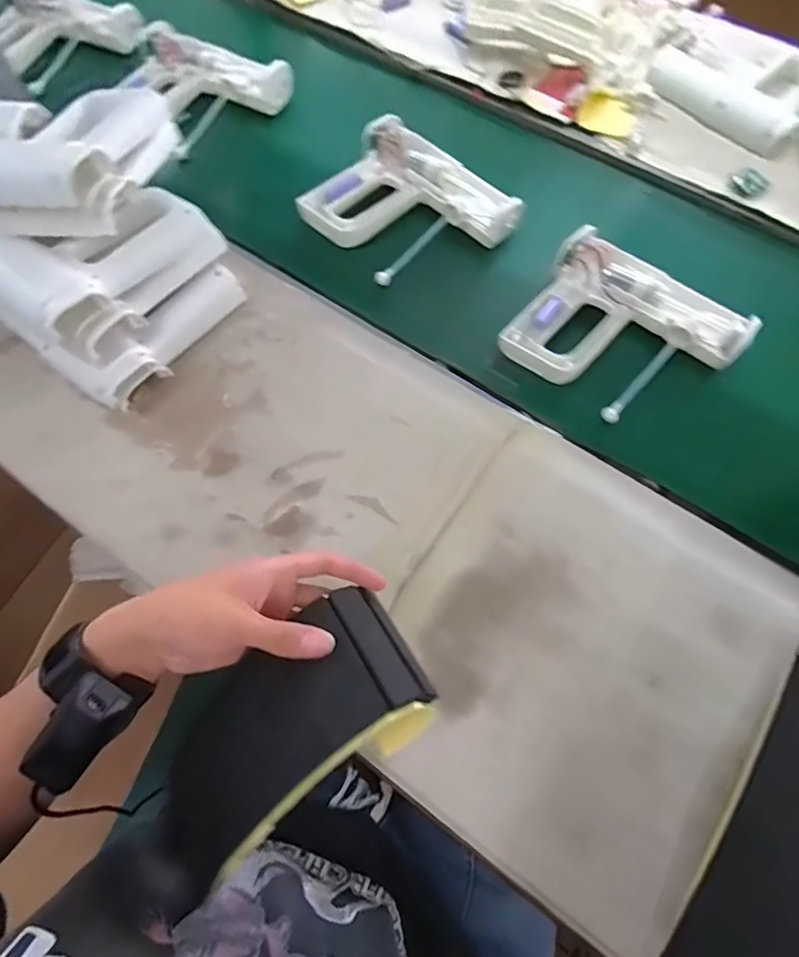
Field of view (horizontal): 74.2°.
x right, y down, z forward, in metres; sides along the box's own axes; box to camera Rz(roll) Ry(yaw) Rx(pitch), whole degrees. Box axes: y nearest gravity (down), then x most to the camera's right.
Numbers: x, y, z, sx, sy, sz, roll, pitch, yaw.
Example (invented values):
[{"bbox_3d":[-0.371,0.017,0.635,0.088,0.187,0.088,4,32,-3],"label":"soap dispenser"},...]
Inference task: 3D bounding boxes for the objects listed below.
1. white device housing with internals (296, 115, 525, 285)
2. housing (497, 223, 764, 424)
[{"bbox_3d":[0.012,-0.321,0.638,0.212,0.056,0.181,40,73,16],"label":"white device housing with internals"},{"bbox_3d":[0.241,-0.152,0.571,0.212,0.060,0.183,36,72,15],"label":"housing"}]

